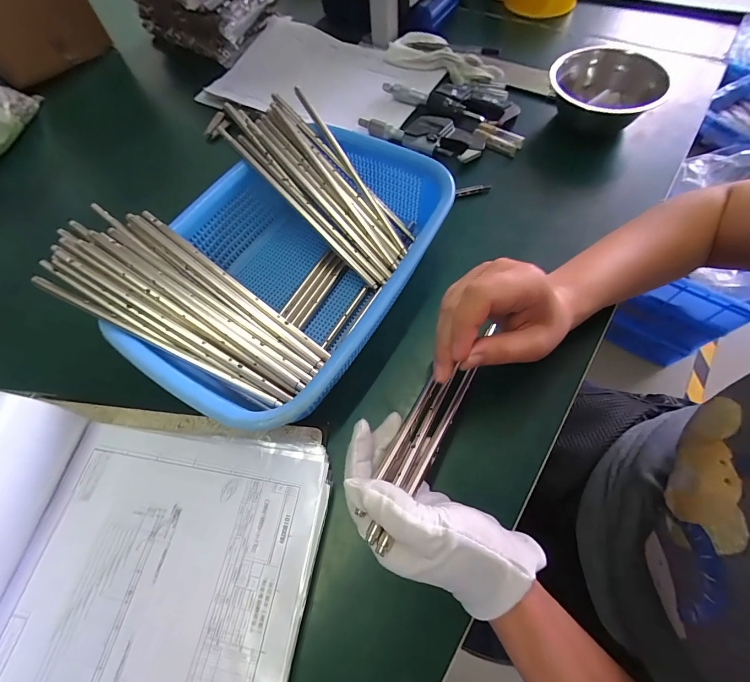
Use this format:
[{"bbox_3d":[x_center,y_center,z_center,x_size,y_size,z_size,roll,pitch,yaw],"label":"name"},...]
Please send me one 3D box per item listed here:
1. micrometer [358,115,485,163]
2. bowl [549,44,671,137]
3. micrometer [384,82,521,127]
[{"bbox_3d":[0.058,-0.268,0.442,0.161,0.023,0.053,24,67,15],"label":"micrometer"},{"bbox_3d":[0.274,-0.293,0.422,0.116,0.054,0.114,11,65,9],"label":"bowl"},{"bbox_3d":[0.106,-0.340,0.477,0.183,0.017,0.072,24,67,15],"label":"micrometer"}]

